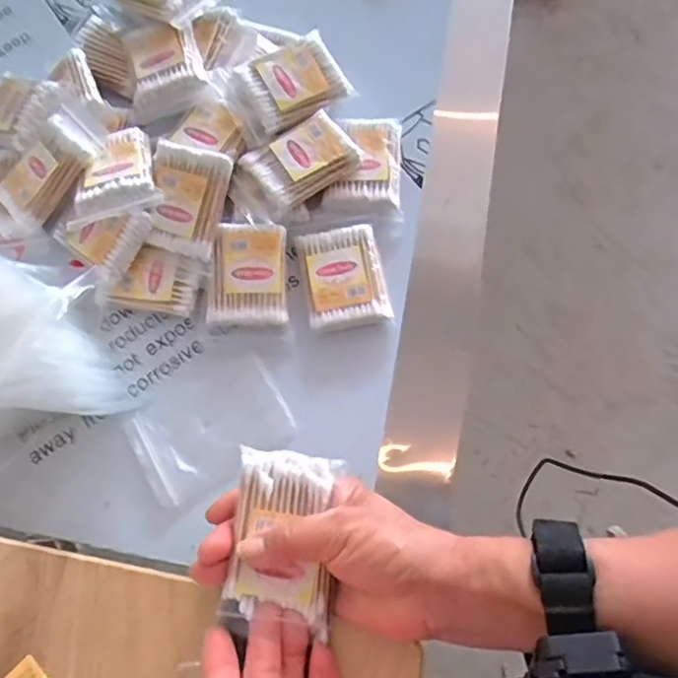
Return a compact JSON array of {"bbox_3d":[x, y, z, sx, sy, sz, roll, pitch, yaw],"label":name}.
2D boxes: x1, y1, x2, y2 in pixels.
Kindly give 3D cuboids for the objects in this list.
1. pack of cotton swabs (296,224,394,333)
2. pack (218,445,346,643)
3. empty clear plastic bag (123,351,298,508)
[{"bbox_3d":[0.003,-0.043,0.439,0.054,0.017,0.074,-12,73,0],"label":"pack of cotton swabs"},{"bbox_3d":[-0.030,0.107,0.328,0.056,0.015,0.089,5,72,4],"label":"pack"},{"bbox_3d":[-0.091,0.058,0.423,0.103,0.004,0.072,-33,74,-6],"label":"empty clear plastic bag"}]

